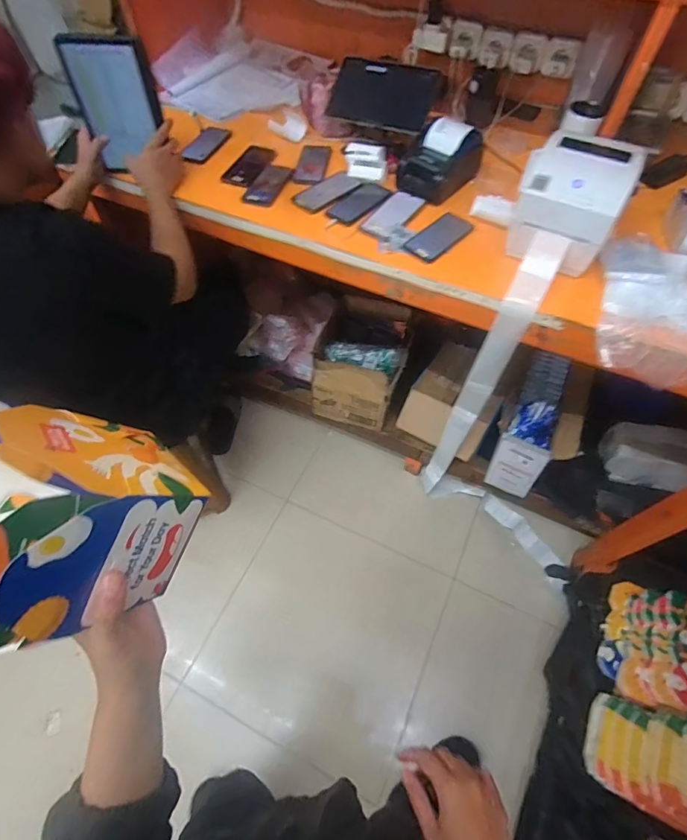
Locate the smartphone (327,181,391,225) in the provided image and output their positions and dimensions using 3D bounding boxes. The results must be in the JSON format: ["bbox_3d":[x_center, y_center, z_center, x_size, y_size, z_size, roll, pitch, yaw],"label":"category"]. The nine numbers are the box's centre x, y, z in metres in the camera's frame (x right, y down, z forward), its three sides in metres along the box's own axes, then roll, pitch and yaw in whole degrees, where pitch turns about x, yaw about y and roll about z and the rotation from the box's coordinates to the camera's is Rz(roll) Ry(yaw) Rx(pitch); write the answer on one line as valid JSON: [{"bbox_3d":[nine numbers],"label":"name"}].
[{"bbox_3d":[0.036,-0.494,0.991,0.080,0.005,0.153,36,65,21],"label":"smartphone"}]

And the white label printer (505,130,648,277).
[{"bbox_3d":[0.446,-0.426,0.856,0.182,0.169,0.229,23,61,15],"label":"white label printer"}]

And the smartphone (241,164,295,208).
[{"bbox_3d":[-0.174,-0.559,1.033,0.071,0.010,0.176,17,60,11],"label":"smartphone"}]

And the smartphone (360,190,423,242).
[{"bbox_3d":[0.109,-0.452,0.960,0.074,0.010,0.165,31,63,19],"label":"smartphone"}]

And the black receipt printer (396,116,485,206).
[{"bbox_3d":[0.215,-0.603,0.992,0.139,0.107,0.198,32,64,19],"label":"black receipt printer"}]

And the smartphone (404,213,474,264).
[{"bbox_3d":[0.203,-0.387,0.921,0.077,0.009,0.148,40,72,21],"label":"smartphone"}]

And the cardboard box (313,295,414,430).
[{"bbox_3d":[0.062,-0.193,1.432,0.272,0.266,0.338,14,59,10],"label":"cardboard box"}]

